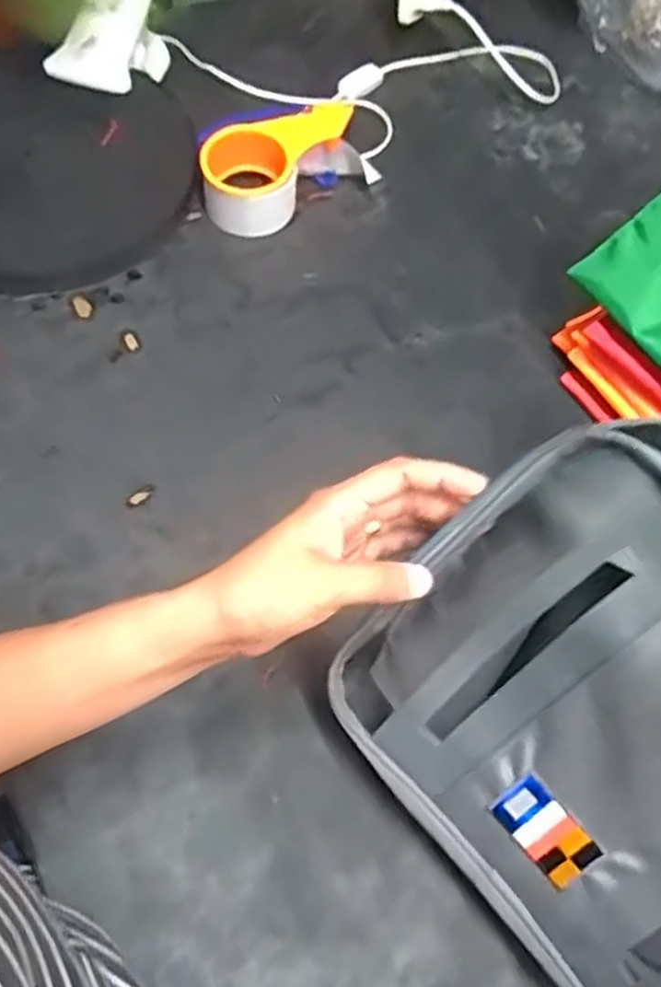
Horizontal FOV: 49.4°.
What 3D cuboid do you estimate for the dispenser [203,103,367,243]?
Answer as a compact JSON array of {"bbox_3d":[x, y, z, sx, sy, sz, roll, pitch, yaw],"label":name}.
[{"bbox_3d":[-0.042,-0.288,0.646,0.153,0.059,0.076,-25,65,-16],"label":"dispenser"}]

